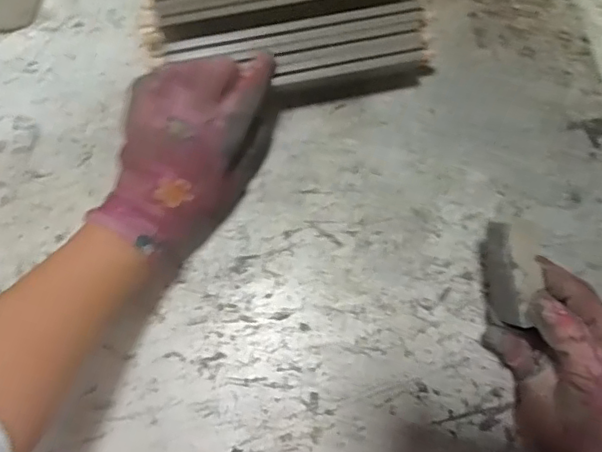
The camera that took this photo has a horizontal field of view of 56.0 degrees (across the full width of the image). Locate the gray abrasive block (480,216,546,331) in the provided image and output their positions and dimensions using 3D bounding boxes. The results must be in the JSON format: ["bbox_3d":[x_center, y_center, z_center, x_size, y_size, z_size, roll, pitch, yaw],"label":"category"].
[{"bbox_3d":[0.140,0.030,0.376,0.026,0.029,0.065,-8,91,-20],"label":"gray abrasive block"}]

